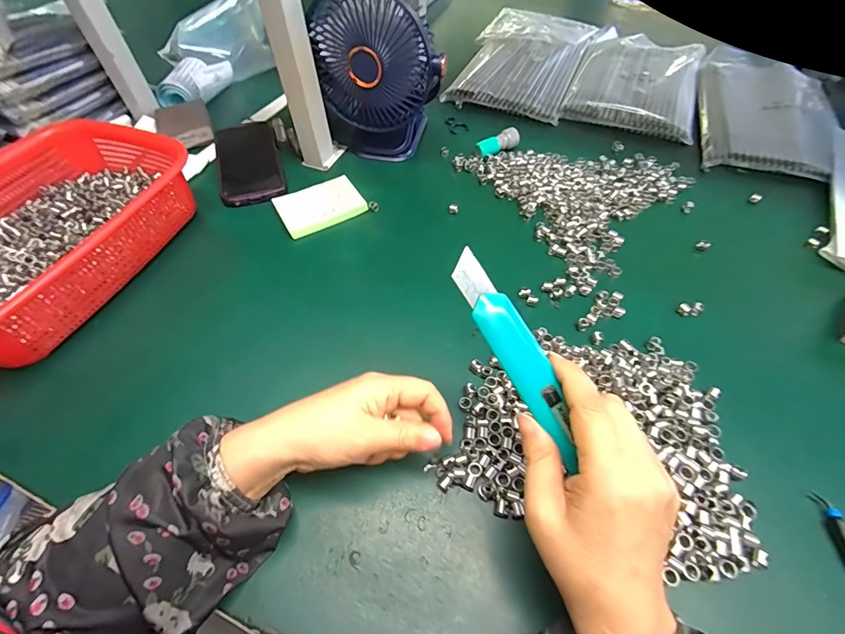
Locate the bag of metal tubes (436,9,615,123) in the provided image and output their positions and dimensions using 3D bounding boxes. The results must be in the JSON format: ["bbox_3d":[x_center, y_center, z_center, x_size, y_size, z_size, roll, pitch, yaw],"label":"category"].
[{"bbox_3d":[0.178,-0.452,0.691,0.221,0.041,0.354,24,58,18],"label":"bag of metal tubes"}]

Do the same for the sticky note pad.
[{"bbox_3d":[-0.122,-0.133,0.475,0.096,0.016,0.062,-27,57,-17],"label":"sticky note pad"}]

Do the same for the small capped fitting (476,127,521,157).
[{"bbox_3d":[0.103,-0.236,0.538,0.060,0.020,0.022,-26,57,-17],"label":"small capped fitting"}]

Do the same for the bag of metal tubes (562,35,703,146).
[{"bbox_3d":[0.348,-0.387,0.648,0.181,0.024,0.300,19,56,15],"label":"bag of metal tubes"}]

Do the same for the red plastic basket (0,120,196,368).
[{"bbox_3d":[-0.378,-0.091,0.412,0.208,0.076,0.295,17,56,13],"label":"red plastic basket"}]

